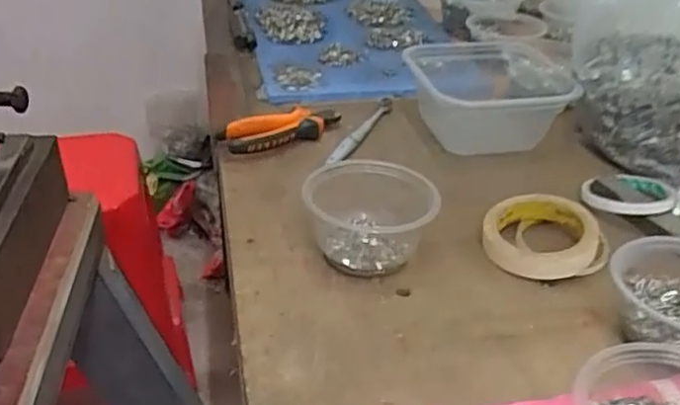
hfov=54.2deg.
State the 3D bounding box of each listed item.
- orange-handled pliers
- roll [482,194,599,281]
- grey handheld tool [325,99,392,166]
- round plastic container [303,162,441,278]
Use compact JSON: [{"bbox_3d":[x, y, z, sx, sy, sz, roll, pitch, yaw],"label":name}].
[{"bbox_3d":[-0.064,-0.085,0.756,0.136,0.033,0.057,-18,38,-29],"label":"orange-handled pliers"},{"bbox_3d":[0.181,0.030,0.606,0.097,0.033,0.097,2,33,-1],"label":"roll"},{"bbox_3d":[0.026,-0.087,0.784,0.022,0.013,0.153,16,35,21],"label":"grey handheld tool"},{"bbox_3d":[0.027,0.014,0.595,0.111,0.066,0.111,11,34,13],"label":"round plastic container"}]

